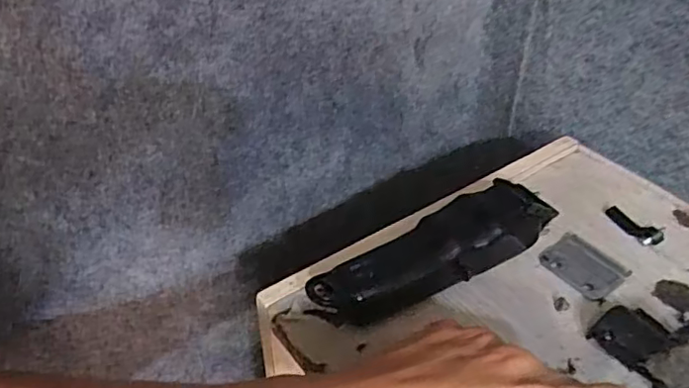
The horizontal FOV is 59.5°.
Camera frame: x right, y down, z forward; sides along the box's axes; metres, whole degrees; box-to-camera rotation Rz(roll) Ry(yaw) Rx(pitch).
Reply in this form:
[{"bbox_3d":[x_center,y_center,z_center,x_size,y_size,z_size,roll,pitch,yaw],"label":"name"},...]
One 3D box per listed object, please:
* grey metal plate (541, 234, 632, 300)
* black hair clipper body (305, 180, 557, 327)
[{"bbox_3d":[0.158,0.047,0.400,0.037,0.005,0.048,-23,46,-28],"label":"grey metal plate"},{"bbox_3d":[0.056,0.036,0.378,0.161,0.034,0.045,-22,45,-26],"label":"black hair clipper body"}]

